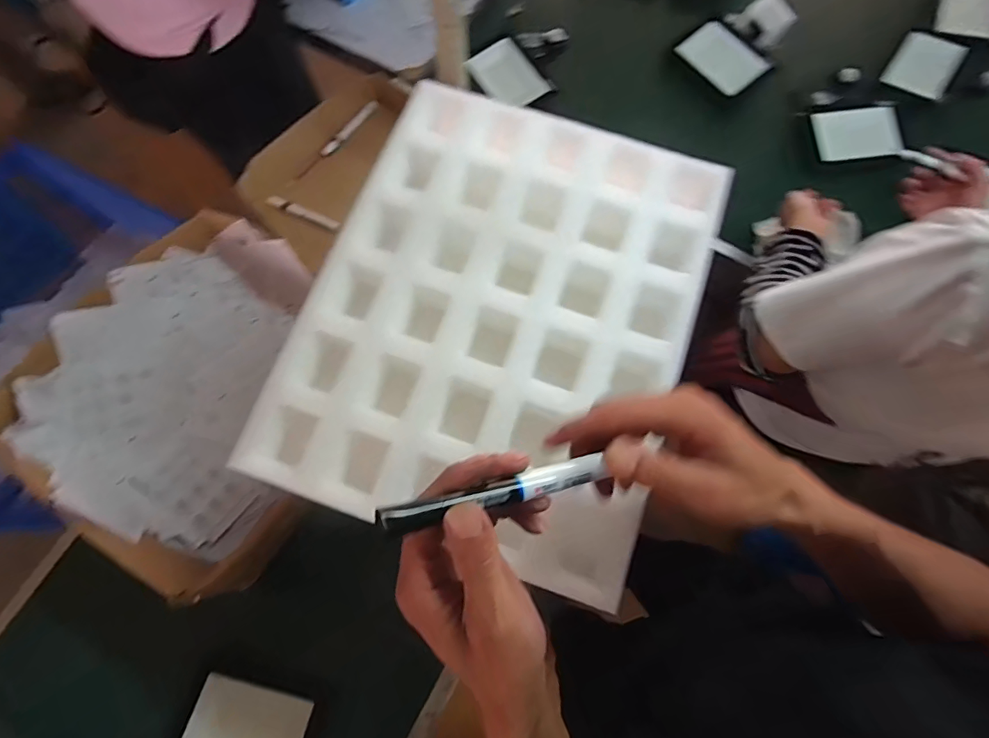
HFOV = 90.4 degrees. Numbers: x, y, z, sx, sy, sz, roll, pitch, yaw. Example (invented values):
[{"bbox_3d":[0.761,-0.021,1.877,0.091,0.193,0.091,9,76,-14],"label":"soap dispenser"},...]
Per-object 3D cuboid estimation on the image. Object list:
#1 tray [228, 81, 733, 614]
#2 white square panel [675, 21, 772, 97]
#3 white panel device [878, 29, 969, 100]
[{"bbox_3d":[0.005,-0.053,0.443,0.326,0.033,0.401,19,75,6],"label":"tray"},{"bbox_3d":[0.448,-0.614,0.965,0.111,0.015,0.167,-39,70,-2],"label":"white square panel"},{"bbox_3d":[0.836,-0.593,0.958,0.020,0.091,0.117,-19,50,-25],"label":"white panel device"}]

